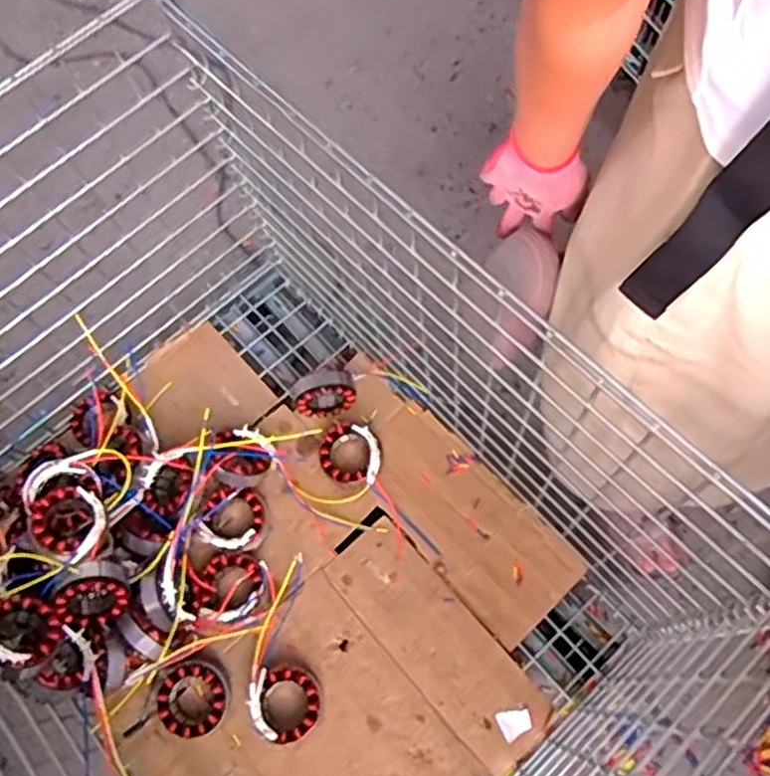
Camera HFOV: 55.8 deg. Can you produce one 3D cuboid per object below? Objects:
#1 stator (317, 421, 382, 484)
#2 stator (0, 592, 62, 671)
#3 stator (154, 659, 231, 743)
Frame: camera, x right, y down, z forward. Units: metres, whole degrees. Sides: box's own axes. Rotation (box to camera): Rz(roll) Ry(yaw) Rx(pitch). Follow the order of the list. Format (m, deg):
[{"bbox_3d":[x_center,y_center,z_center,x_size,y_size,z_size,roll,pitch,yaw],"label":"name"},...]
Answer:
[{"bbox_3d":[-0.050,0.091,0.996,0.084,0.033,0.096,-19,69,-4],"label":"stator"},{"bbox_3d":[-0.406,0.269,0.804,0.086,0.086,0.023,41,113,3],"label":"stator"},{"bbox_3d":[-0.237,0.385,0.897,0.095,0.031,0.084,-33,71,-10],"label":"stator"}]

